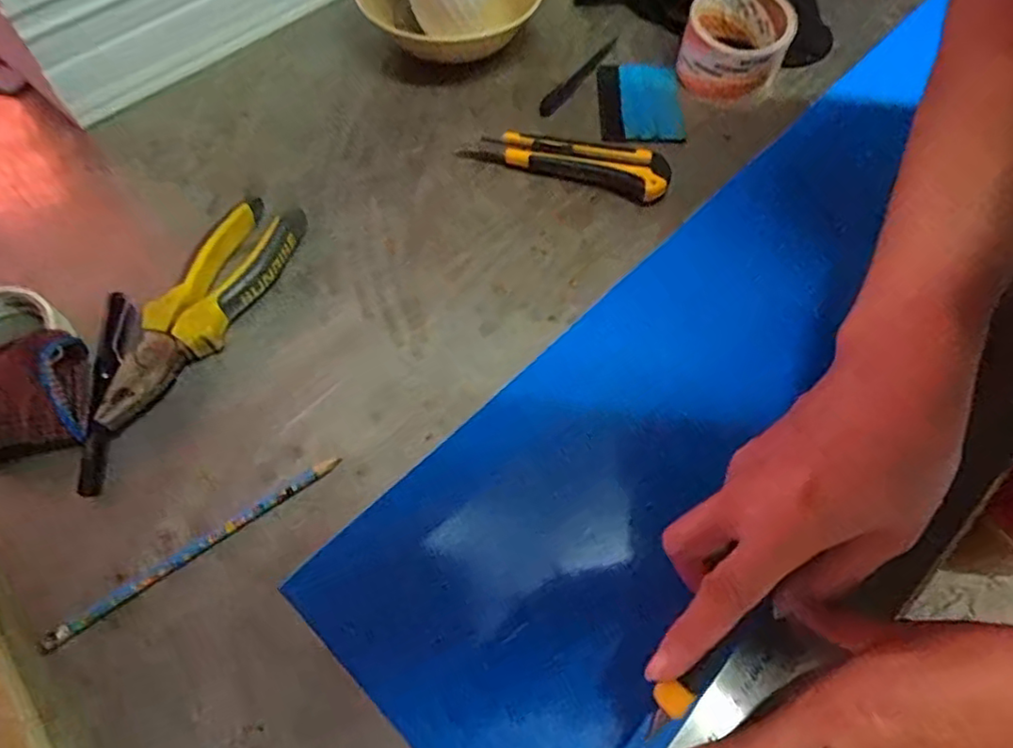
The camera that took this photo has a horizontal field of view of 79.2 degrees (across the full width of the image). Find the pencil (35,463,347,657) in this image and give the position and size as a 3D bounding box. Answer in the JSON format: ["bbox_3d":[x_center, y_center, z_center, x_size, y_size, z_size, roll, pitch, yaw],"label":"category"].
[{"bbox_3d":[-0.172,0.096,0.341,0.170,0.005,0.009,-33,67,-17],"label":"pencil"}]

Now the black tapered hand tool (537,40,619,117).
[{"bbox_3d":[0.065,-0.273,0.562,0.017,0.006,0.121,32,66,15],"label":"black tapered hand tool"}]

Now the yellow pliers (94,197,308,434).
[{"bbox_3d":[-0.202,-0.046,0.410,0.051,0.024,0.187,19,63,9],"label":"yellow pliers"}]

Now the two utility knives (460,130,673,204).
[{"bbox_3d":[0.047,-0.169,0.489,0.163,0.020,0.038,14,62,6],"label":"two utility knives"}]

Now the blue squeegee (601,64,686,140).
[{"bbox_3d":[0.120,-0.245,0.545,0.070,0.004,0.103,2,61,0],"label":"blue squeegee"}]

